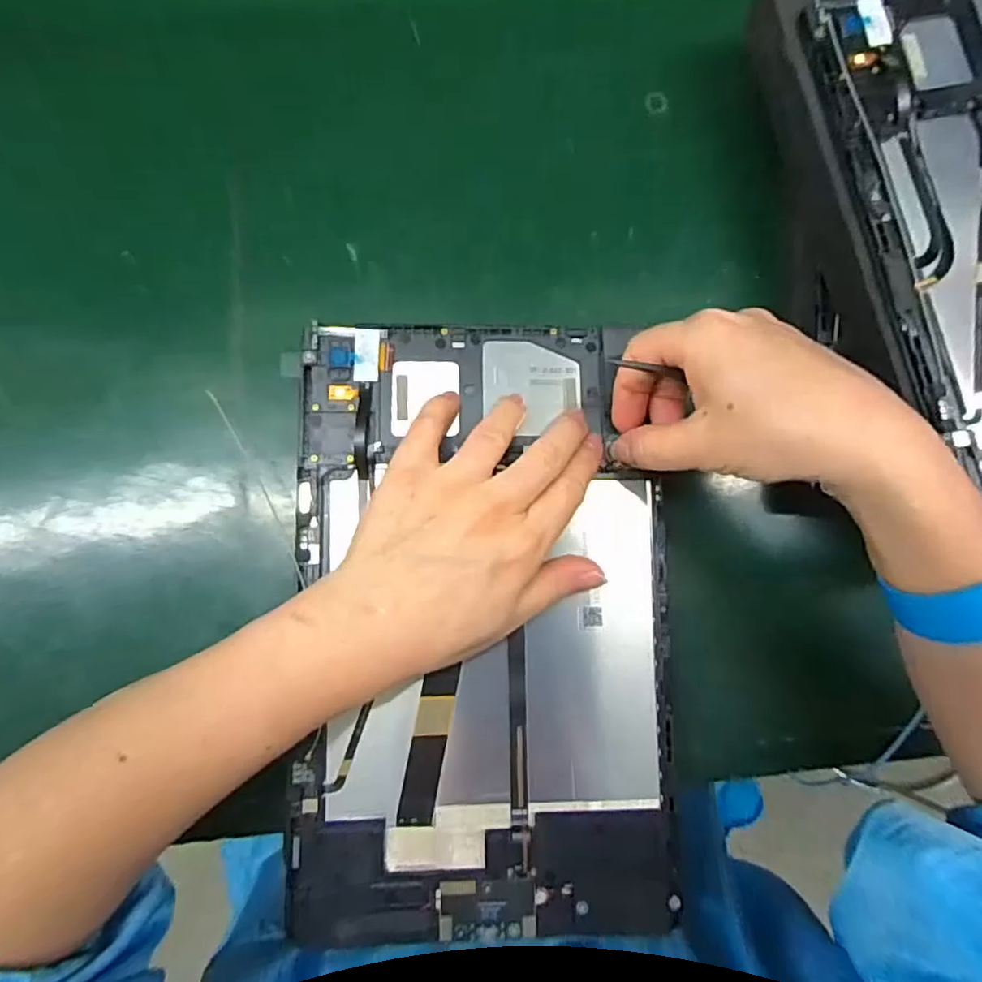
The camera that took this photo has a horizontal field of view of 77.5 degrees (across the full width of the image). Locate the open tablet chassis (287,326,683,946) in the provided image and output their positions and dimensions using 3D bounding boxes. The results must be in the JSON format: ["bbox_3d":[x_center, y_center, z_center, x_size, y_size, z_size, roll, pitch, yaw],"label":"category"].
[{"bbox_3d":[-0.002,0.050,0.246,0.146,0.014,0.237,0,85,-5],"label":"open tablet chassis"}]

